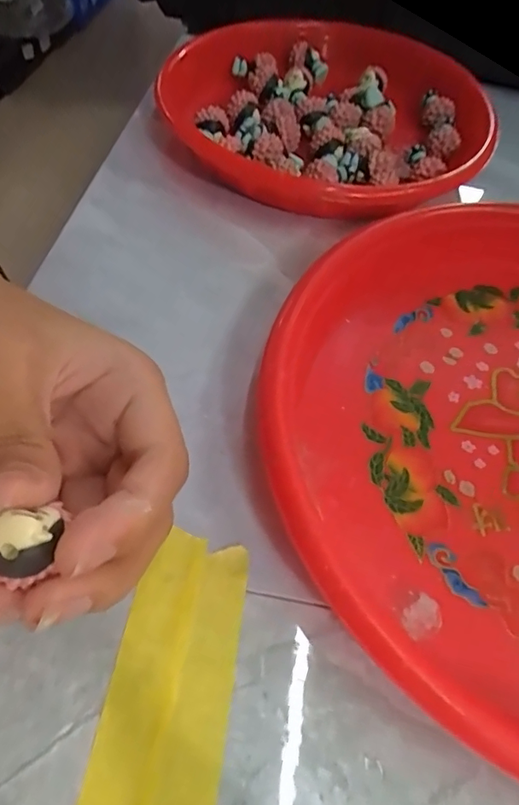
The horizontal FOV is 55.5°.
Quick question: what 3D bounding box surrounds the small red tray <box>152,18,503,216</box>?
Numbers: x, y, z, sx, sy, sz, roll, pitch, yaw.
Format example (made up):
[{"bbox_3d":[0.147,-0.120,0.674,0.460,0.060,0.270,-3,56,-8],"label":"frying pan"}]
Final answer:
[{"bbox_3d":[0.050,-0.185,0.306,0.184,0.039,0.210,40,62,20],"label":"small red tray"}]

